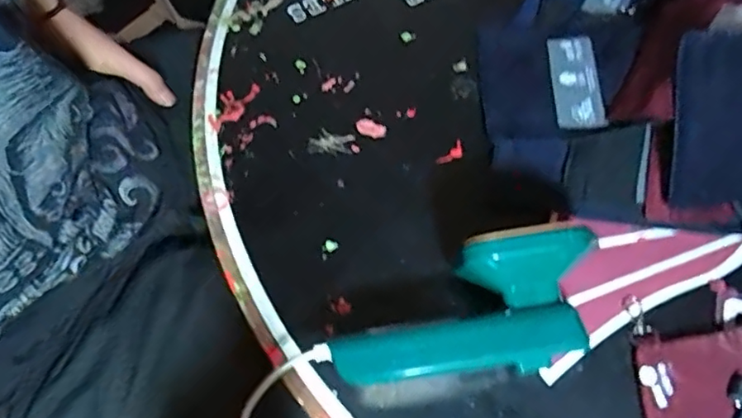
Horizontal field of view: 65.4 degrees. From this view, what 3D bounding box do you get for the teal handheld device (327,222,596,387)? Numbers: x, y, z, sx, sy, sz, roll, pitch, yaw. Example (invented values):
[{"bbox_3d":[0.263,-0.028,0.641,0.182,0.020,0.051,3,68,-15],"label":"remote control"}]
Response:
[{"bbox_3d":[0.060,0.069,0.370,0.179,0.072,0.070,-10,60,-4],"label":"teal handheld device"}]

